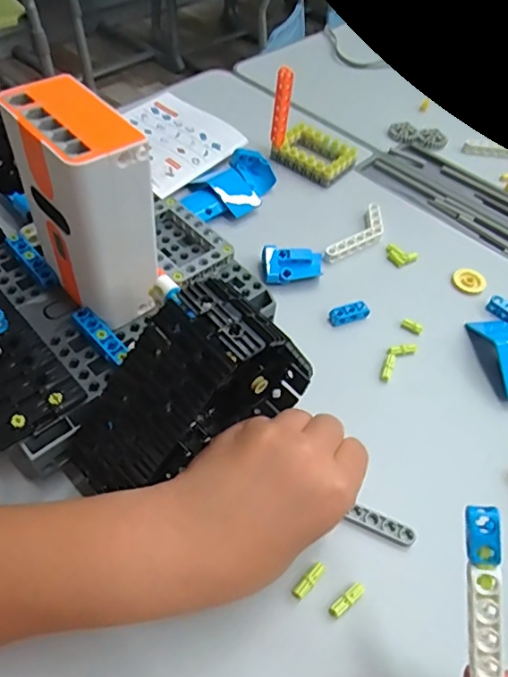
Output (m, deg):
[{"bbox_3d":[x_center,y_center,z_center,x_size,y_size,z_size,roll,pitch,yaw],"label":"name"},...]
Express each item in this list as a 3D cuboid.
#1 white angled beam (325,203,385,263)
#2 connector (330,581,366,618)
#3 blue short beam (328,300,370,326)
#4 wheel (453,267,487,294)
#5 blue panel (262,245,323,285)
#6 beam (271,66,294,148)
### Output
[{"bbox_3d":[0.089,-0.085,0.434,0.026,0.010,0.078,32,55,18],"label":"white angled beam"},{"bbox_3d":[0.048,0.134,0.267,0.021,0.005,0.006,-29,60,-26],"label":"connector"},{"bbox_3d":[0.070,-0.018,0.381,0.031,0.008,0.012,-18,56,-19],"label":"blue short beam"},{"bbox_3d":[0.174,-0.047,0.419,0.025,0.005,0.024,3,51,-4],"label":"wheel"},{"bbox_3d":[0.031,-0.057,0.403,0.048,0.016,0.030,-5,52,-10],"label":"blue panel"},{"bbox_3d":[0.025,-0.202,0.461,0.014,0.071,0.007,4,51,-3],"label":"beam"}]

